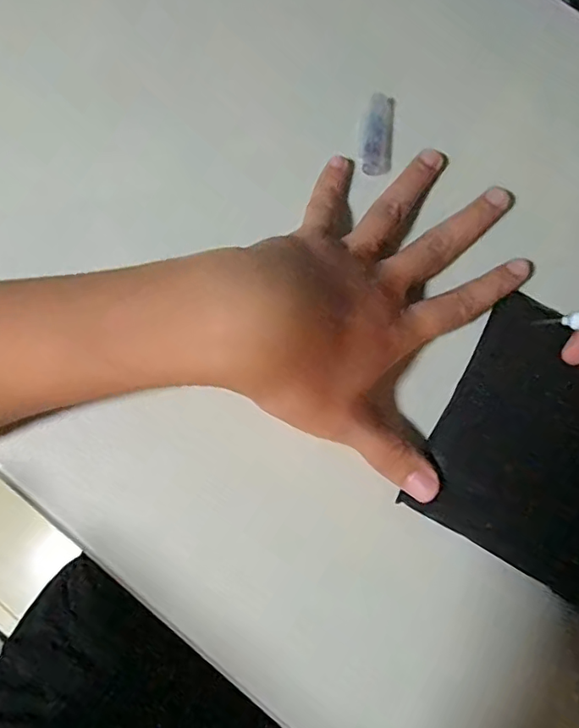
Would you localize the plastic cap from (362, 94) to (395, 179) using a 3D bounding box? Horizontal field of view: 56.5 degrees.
[{"bbox_3d":[0.051,-0.134,0.312,0.019,0.011,0.049,5,79,2],"label":"plastic cap"}]

